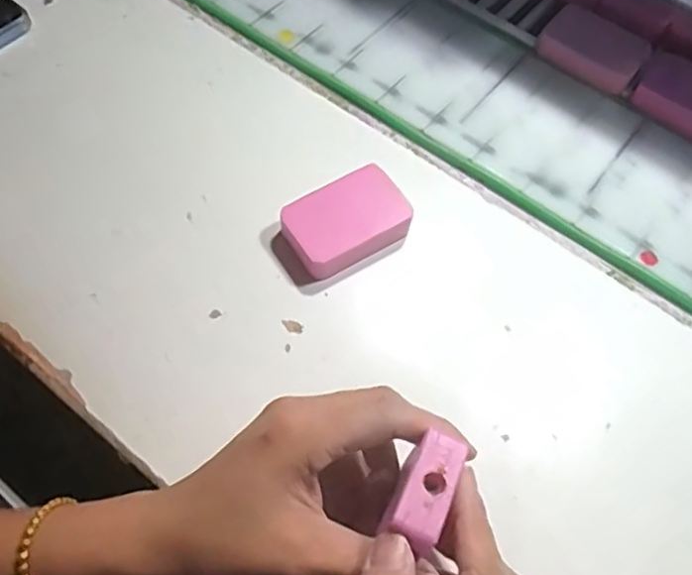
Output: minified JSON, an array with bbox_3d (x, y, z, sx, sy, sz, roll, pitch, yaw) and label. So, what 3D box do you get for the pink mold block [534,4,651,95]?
[{"bbox_3d":[0.179,-0.173,0.458,0.072,0.015,0.047,38,66,16],"label":"pink mold block"}]

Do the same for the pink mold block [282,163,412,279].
[{"bbox_3d":[-0.001,-0.039,0.379,0.073,0.020,0.047,-28,67,-17],"label":"pink mold block"}]

